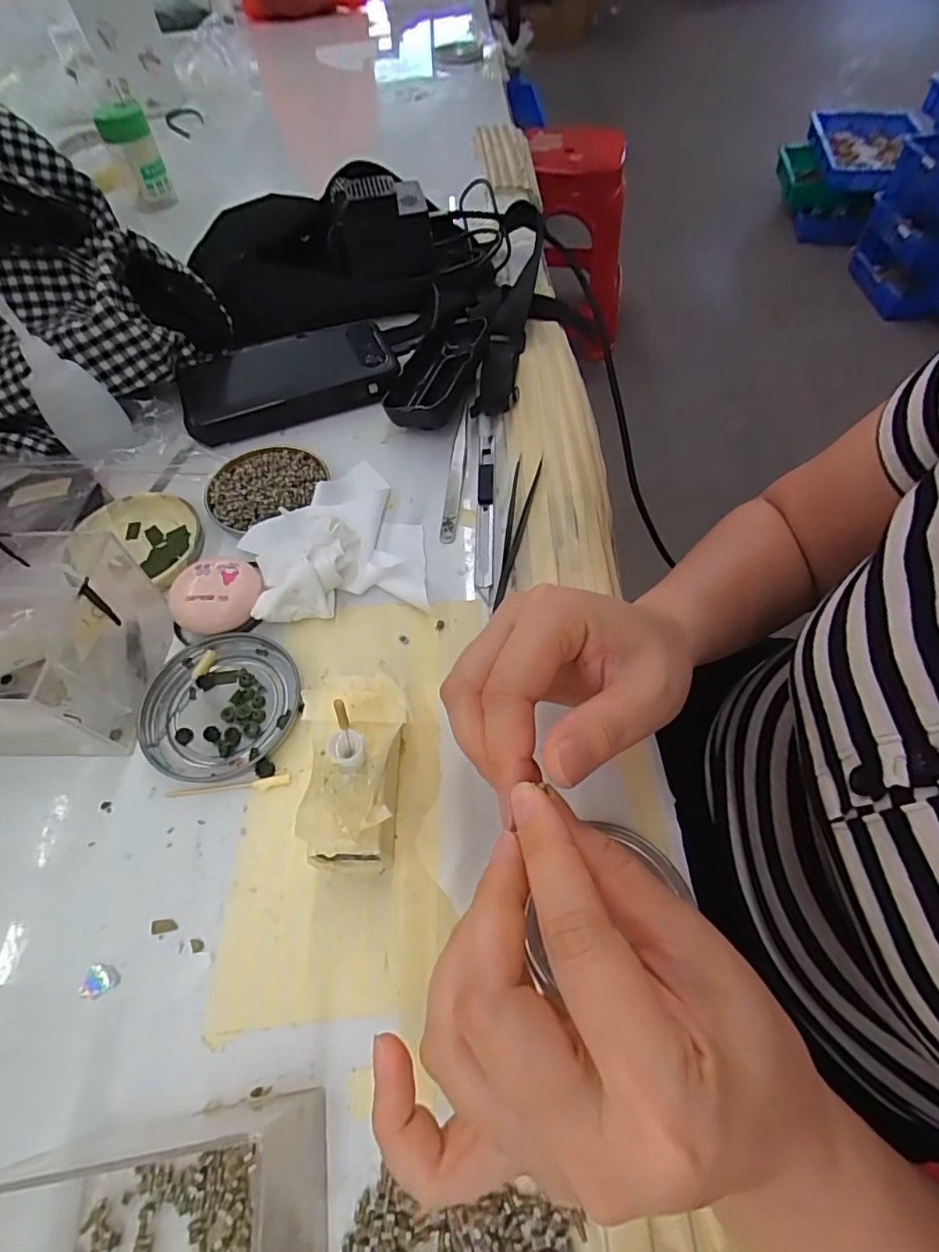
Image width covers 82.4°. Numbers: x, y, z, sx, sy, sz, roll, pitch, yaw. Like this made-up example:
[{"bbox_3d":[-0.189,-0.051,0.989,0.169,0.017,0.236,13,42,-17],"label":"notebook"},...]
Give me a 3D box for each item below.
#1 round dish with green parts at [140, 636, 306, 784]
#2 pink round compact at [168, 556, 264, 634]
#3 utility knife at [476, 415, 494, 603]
[{"bbox_3d":[-0.129,0.040,0.279,0.076,0.008,0.076,-1,59,1],"label":"round dish with green parts"},{"bbox_3d":[-0.141,-0.016,0.303,0.048,0.022,0.043,-21,60,-10],"label":"pink round compact"},{"bbox_3d":[0.010,-0.083,0.346,0.010,0.007,0.151,1,59,2],"label":"utility knife"}]

